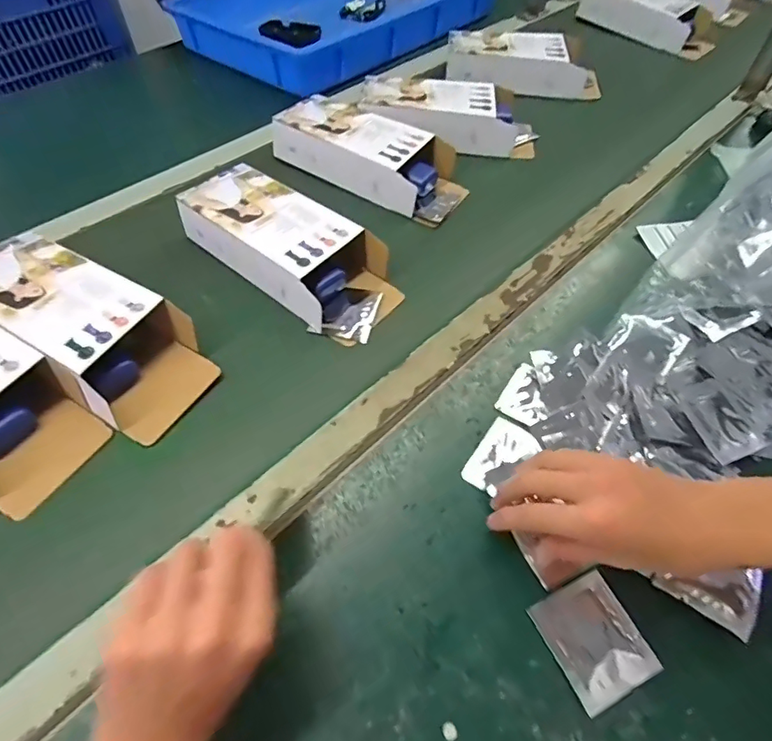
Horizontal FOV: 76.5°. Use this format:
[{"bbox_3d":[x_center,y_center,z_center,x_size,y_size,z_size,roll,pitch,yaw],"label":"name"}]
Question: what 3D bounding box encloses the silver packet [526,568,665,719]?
[{"bbox_3d":[0.143,0.185,0.338,0.062,0.004,0.070,-22,59,-16],"label":"silver packet"}]

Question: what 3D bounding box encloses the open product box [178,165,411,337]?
[{"bbox_3d":[-0.100,-0.134,0.530,0.250,0.054,0.114,35,61,20],"label":"open product box"}]

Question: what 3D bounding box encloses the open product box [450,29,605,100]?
[{"bbox_3d":[0.224,-0.498,0.789,0.251,0.052,0.123,19,57,10],"label":"open product box"}]

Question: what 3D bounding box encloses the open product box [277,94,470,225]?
[{"bbox_3d":[-0.016,-0.282,0.633,0.252,0.050,0.110,30,59,17],"label":"open product box"}]

